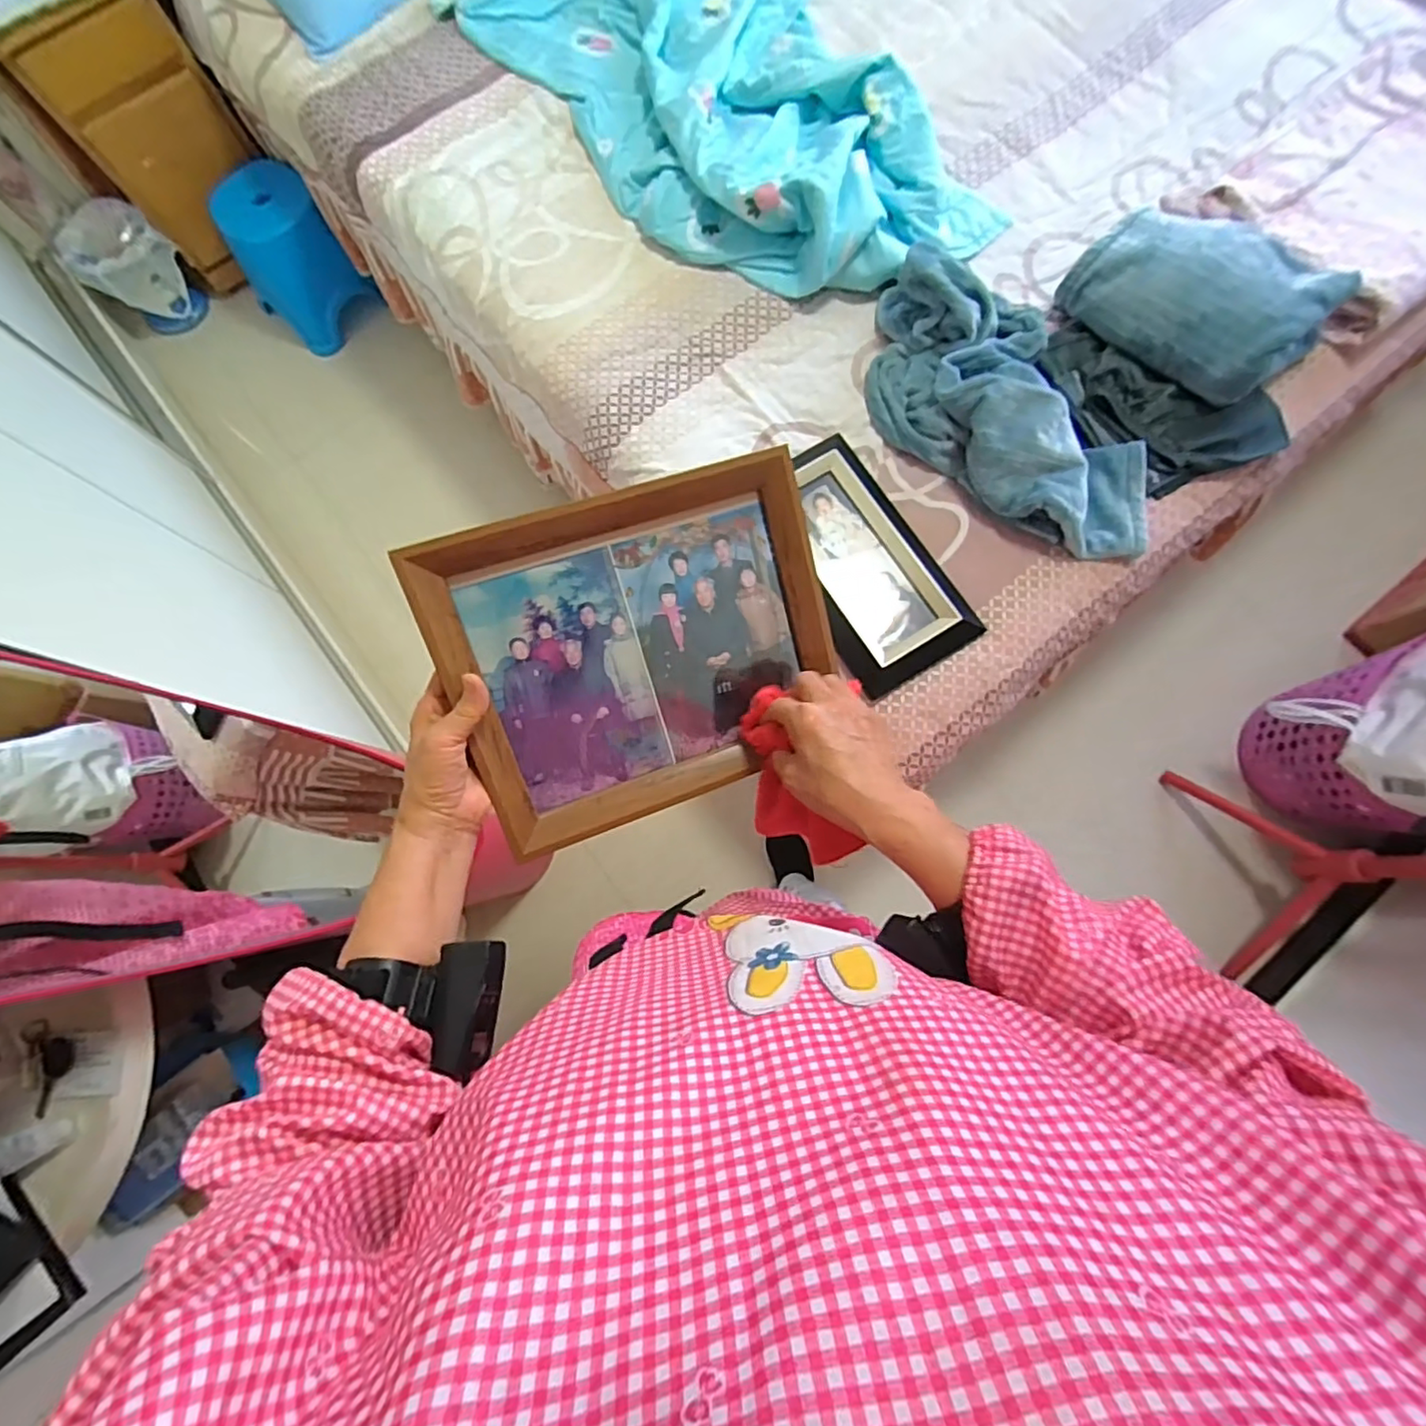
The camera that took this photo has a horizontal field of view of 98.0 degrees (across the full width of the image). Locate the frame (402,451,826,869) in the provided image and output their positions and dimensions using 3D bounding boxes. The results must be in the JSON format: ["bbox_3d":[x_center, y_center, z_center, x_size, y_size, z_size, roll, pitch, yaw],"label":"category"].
[{"bbox_3d":[-0.048,-0.044,0.467,0.277,0.020,0.231,-20,108,-12],"label":"frame"}]

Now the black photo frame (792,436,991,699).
[{"bbox_3d":[0.216,-0.228,0.932,0.208,0.018,0.376,-31,78,-6],"label":"black photo frame"}]

